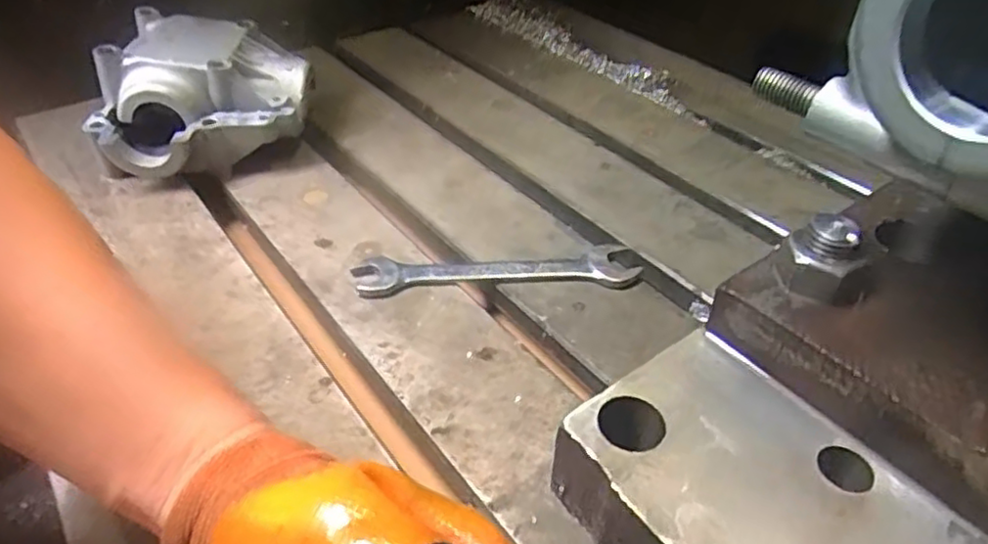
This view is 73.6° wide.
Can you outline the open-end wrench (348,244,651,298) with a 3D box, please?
[{"bbox_3d":[0.001,-0.001,0.425,0.176,0.009,0.034,-3,42,-4],"label":"open-end wrench"}]

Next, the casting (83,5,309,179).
[{"bbox_3d":[-0.233,-0.144,0.530,0.165,0.081,0.154,-17,44,-18],"label":"casting"}]

